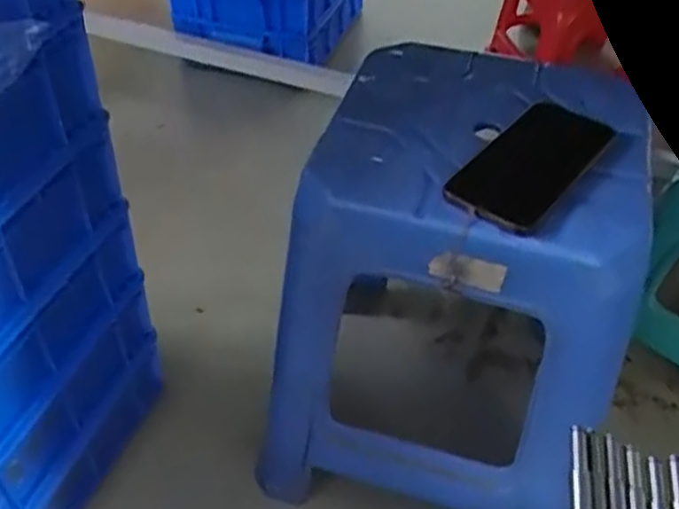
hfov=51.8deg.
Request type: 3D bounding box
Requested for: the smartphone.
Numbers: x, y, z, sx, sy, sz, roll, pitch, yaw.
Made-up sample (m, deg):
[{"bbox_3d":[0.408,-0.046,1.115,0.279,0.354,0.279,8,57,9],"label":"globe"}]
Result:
[{"bbox_3d":[0.150,-0.072,0.544,0.071,0.013,0.138,37,63,20],"label":"smartphone"}]

